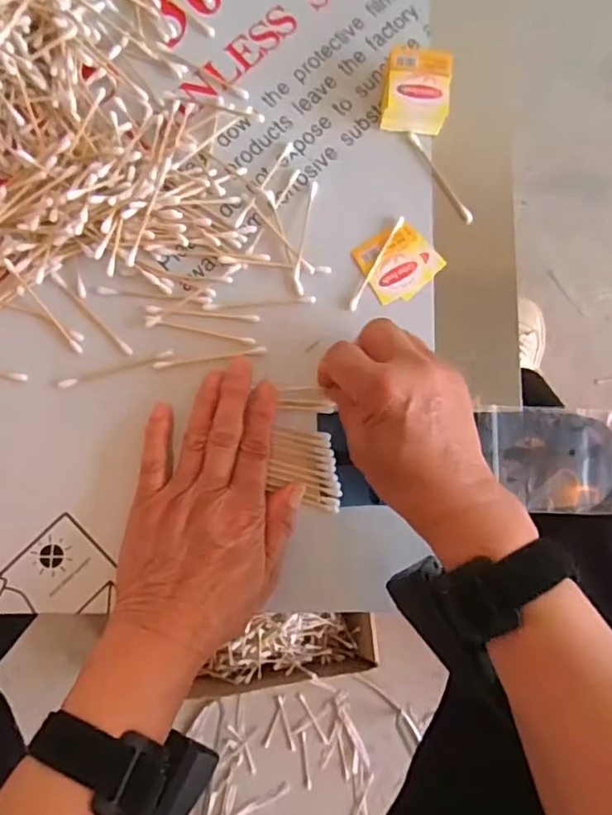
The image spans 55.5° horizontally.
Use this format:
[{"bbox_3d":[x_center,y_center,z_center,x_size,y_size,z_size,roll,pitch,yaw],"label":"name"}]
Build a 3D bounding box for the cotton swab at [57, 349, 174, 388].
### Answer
[{"bbox_3d":[-0.119,-0.024,0.364,0.072,0.004,0.006,-17,84,-6],"label":"cotton swab"}]

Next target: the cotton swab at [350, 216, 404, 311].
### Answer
[{"bbox_3d":[0.047,-0.095,0.382,0.005,0.004,0.071,29,82,0],"label":"cotton swab"}]

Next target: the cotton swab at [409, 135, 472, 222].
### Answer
[{"bbox_3d":[0.092,-0.156,0.396,0.007,0.004,0.073,-33,86,-7],"label":"cotton swab"}]

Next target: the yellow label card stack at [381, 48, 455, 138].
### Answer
[{"bbox_3d":[0.073,-0.211,0.391,0.041,0.028,0.048,5,83,-3],"label":"yellow label card stack"}]

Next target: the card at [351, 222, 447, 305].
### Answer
[{"bbox_3d":[0.063,-0.097,0.388,0.050,0.004,0.045,-30,86,-7],"label":"card"}]

